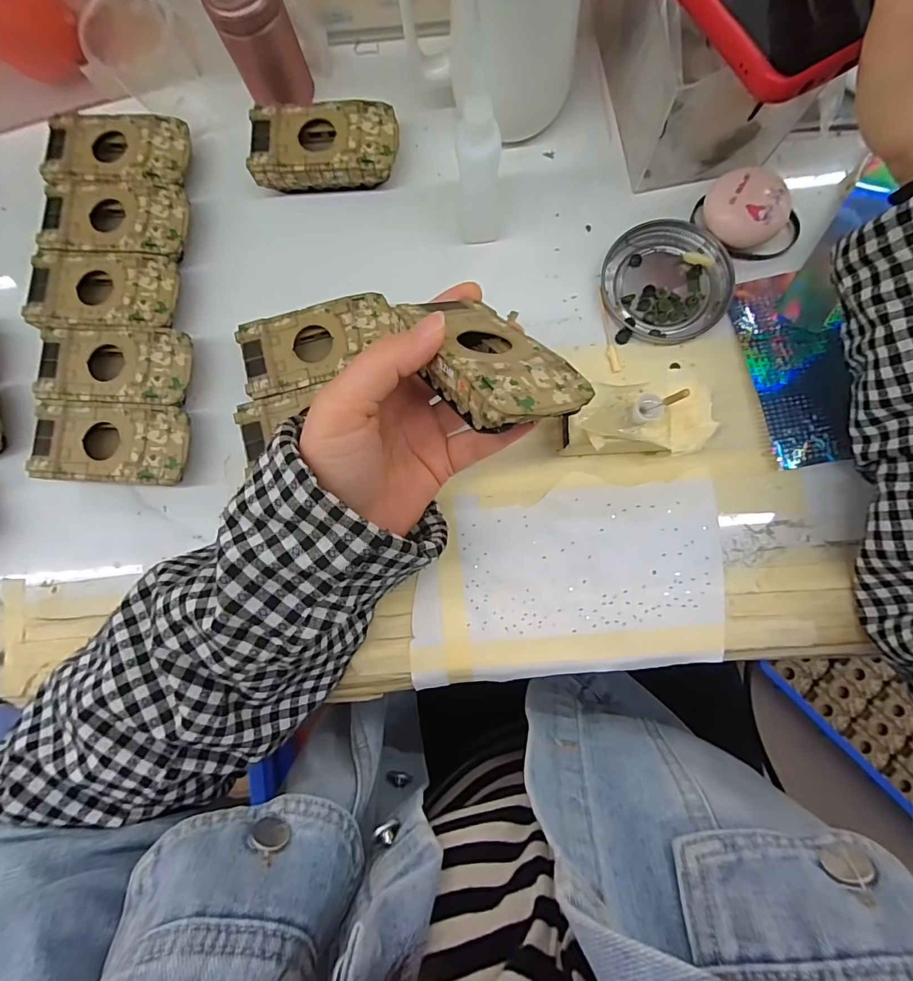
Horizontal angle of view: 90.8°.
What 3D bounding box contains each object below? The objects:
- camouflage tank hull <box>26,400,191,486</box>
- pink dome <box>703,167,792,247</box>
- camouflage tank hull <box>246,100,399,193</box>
[{"bbox_3d":[-0.215,-0.029,0.289,0.092,0.027,0.049,3,84,4],"label":"camouflage tank hull"},{"bbox_3d":[0.178,-0.173,0.280,0.048,0.023,0.041,45,88,7],"label":"pink dome"},{"bbox_3d":[-0.087,-0.230,0.304,0.095,0.026,0.051,-2,84,4],"label":"camouflage tank hull"}]

